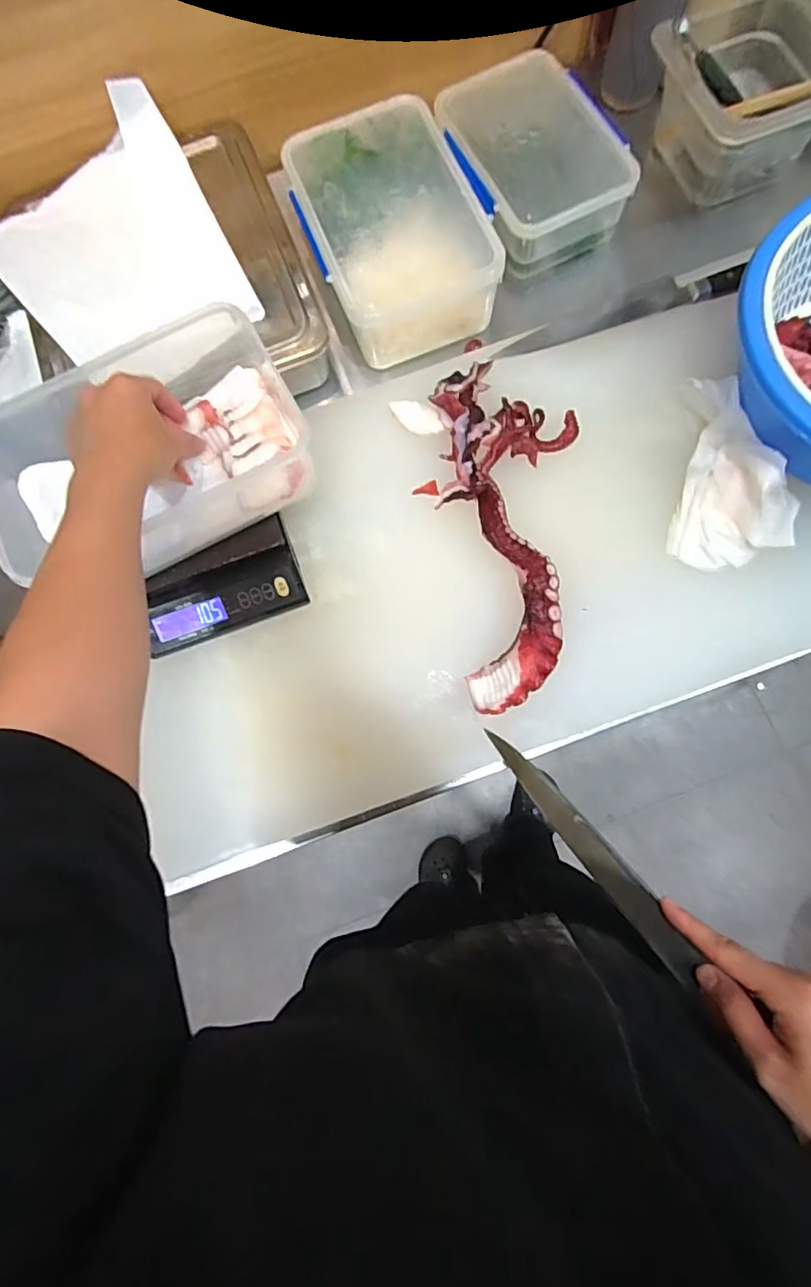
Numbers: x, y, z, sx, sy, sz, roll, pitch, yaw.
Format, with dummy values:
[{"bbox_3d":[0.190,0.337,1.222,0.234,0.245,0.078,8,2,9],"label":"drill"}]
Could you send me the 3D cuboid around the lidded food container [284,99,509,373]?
[{"bbox_3d":[-0.019,-0.428,0.566,0.157,0.072,0.241,-22,82,0],"label":"lidded food container"}]

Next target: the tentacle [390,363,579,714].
[{"bbox_3d":[0.099,-0.116,0.493,0.159,0.043,0.328,-14,82,1],"label":"tentacle"}]

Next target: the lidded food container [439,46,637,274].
[{"bbox_3d":[0.125,-0.505,0.580,0.150,0.069,0.199,-26,76,-2],"label":"lidded food container"}]

